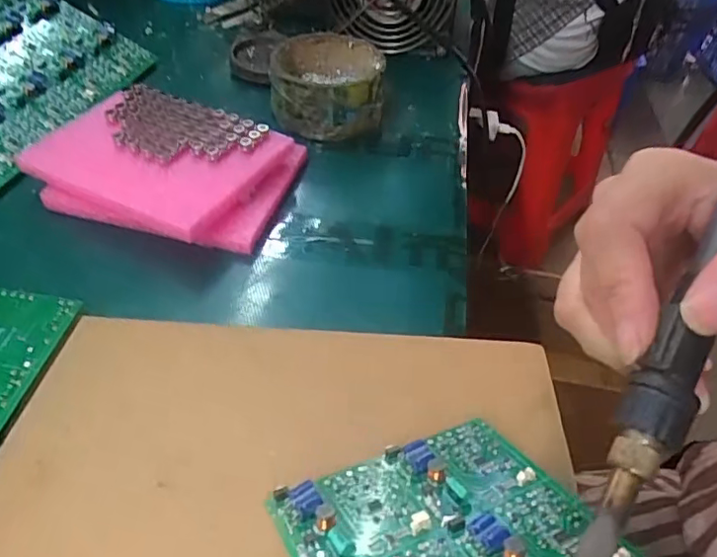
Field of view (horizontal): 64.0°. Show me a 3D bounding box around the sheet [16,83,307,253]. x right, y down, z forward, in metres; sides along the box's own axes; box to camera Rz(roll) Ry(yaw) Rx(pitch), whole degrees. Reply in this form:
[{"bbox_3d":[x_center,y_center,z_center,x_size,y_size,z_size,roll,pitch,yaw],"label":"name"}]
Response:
[{"bbox_3d":[-0.124,-0.071,0.368,0.149,0.038,0.109,18,47,11],"label":"sheet"}]

